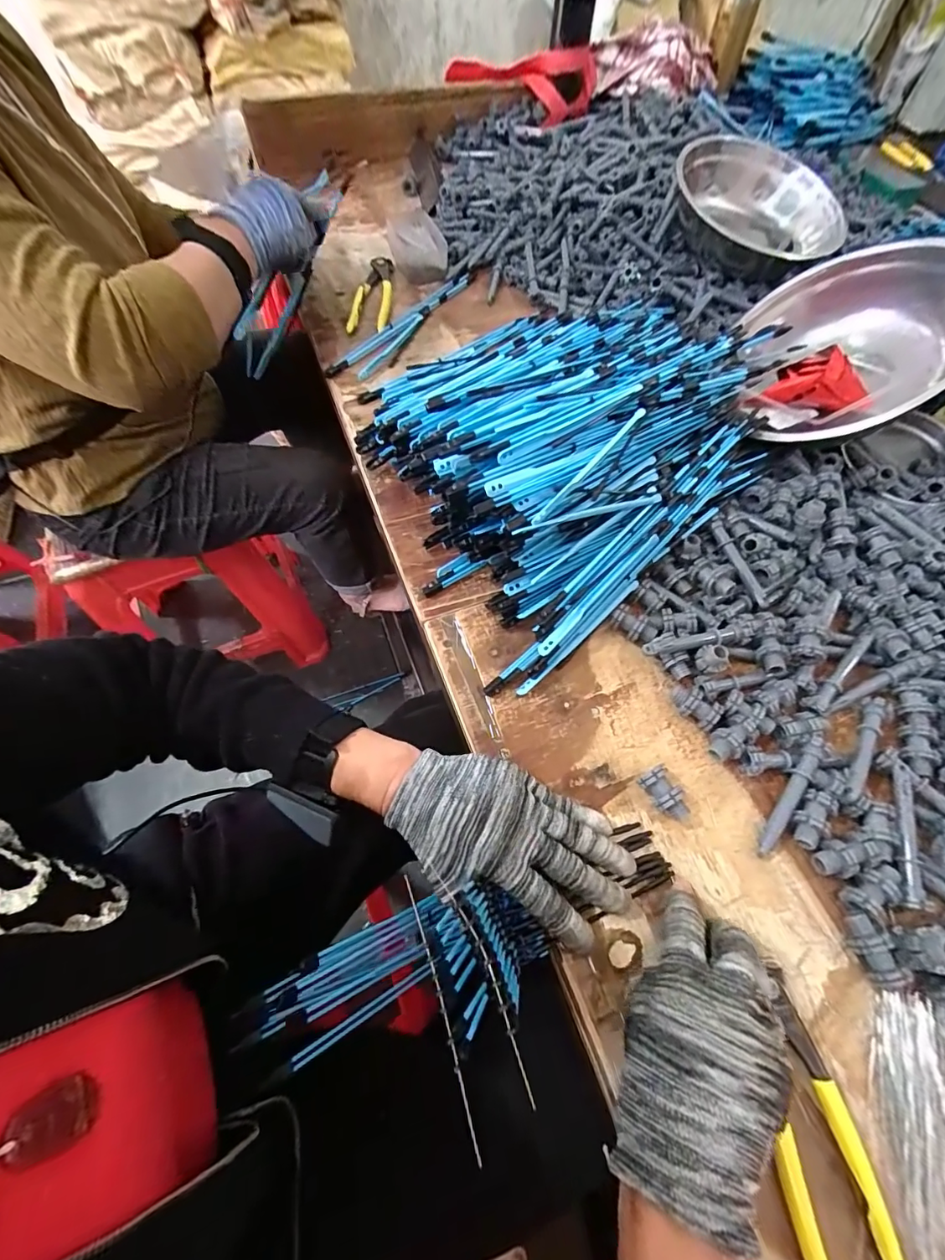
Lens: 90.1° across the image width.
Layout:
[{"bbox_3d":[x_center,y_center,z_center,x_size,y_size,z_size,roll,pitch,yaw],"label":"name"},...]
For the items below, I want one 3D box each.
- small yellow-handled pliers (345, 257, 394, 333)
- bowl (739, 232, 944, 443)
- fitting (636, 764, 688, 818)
[{"bbox_3d":[-0.137,-0.447,0.630,0.051,0.021,0.156,0,63,-2],"label":"small yellow-handled pliers"},{"bbox_3d":[0.374,-0.271,0.459,0.185,0.070,0.234,-13,57,37],"label":"bowl"},{"bbox_3d":[0.137,0.120,0.340,0.020,0.027,0.037,-25,66,-13],"label":"fitting"}]

